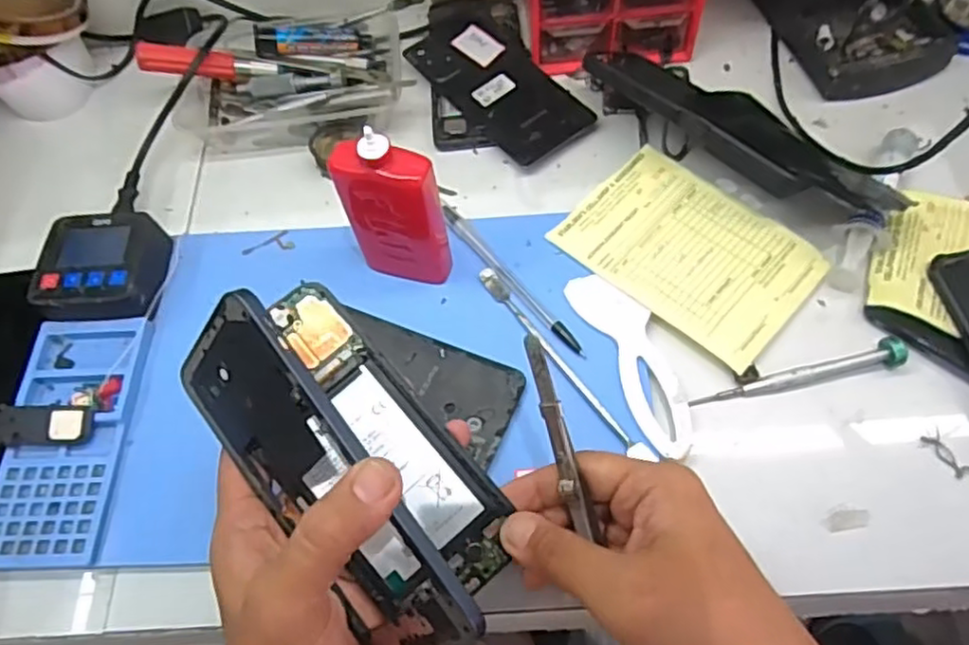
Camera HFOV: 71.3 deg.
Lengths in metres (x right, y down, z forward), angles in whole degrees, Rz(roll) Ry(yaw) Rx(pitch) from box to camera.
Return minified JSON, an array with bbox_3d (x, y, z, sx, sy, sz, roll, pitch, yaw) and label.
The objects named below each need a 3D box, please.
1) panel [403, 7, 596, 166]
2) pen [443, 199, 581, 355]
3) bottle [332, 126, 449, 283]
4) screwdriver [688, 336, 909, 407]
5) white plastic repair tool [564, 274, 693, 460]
[{"bbox_3d":[0.012,-0.187,0.517,0.081,0.011,0.158,-34,67,-13],"label":"panel"},{"bbox_3d":[0.016,-0.031,0.434,0.010,0.005,0.142,-35,67,-14],"label":"pen"},{"bbox_3d":[-0.054,-0.063,0.400,0.057,0.115,0.023,9,65,8],"label":"bottle"},{"bbox_3d":[0.181,0.031,0.390,0.124,0.014,0.015,-14,64,-4],"label":"screwdriver"},{"bbox_3d":[0.090,0.020,0.401,0.036,0.004,0.124,-21,65,-7],"label":"white plastic repair tool"}]

